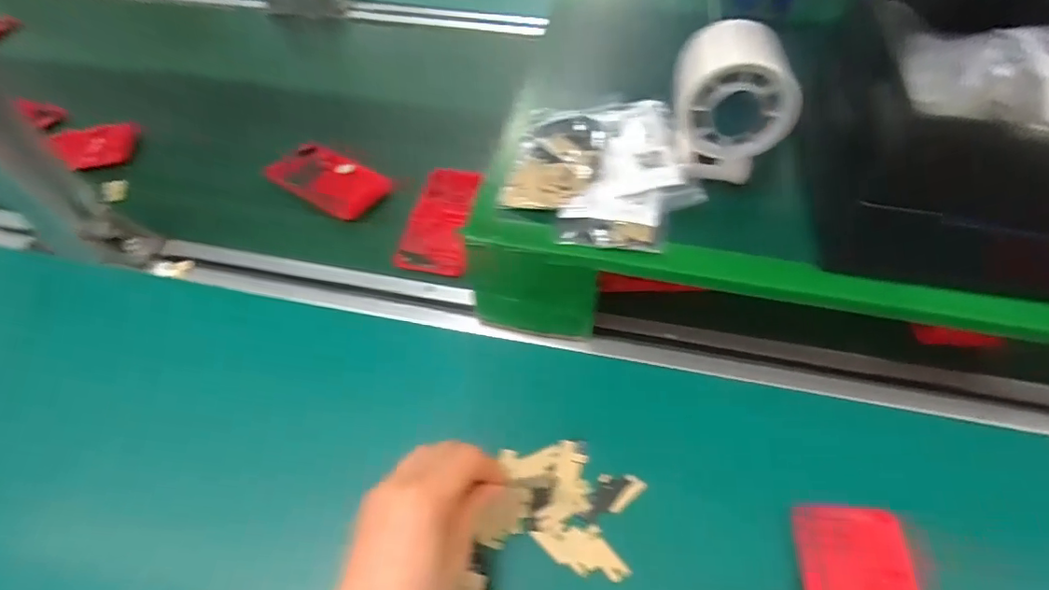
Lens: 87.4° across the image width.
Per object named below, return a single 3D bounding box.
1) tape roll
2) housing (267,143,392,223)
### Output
[{"bbox_3d":[0.126,-0.129,0.336,0.065,0.054,0.069,5,53,5],"label":"tape roll"},{"bbox_3d":[-0.188,-0.112,0.531,0.111,0.016,0.062,27,58,20],"label":"housing"}]

